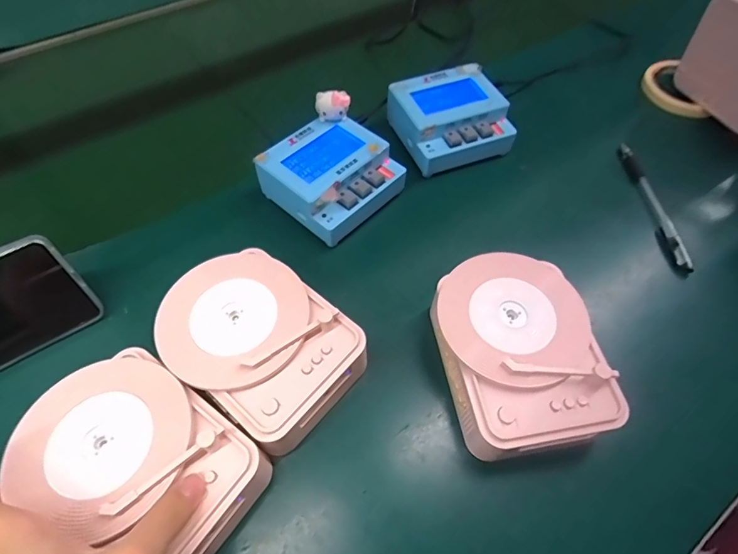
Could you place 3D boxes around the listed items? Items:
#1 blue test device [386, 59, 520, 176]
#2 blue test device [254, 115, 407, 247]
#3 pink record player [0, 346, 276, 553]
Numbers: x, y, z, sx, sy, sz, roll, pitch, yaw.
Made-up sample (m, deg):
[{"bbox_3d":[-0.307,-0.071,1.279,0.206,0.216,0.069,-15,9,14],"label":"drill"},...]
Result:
[{"bbox_3d":[0.083,-0.163,0.439,0.106,0.042,0.104,-21,59,-12],"label":"blue test device"},{"bbox_3d":[-0.033,-0.095,0.394,0.103,0.039,0.104,34,64,21],"label":"blue test device"},{"bbox_3d":[-0.136,0.111,0.255,0.133,0.042,0.096,30,59,18],"label":"pink record player"}]

